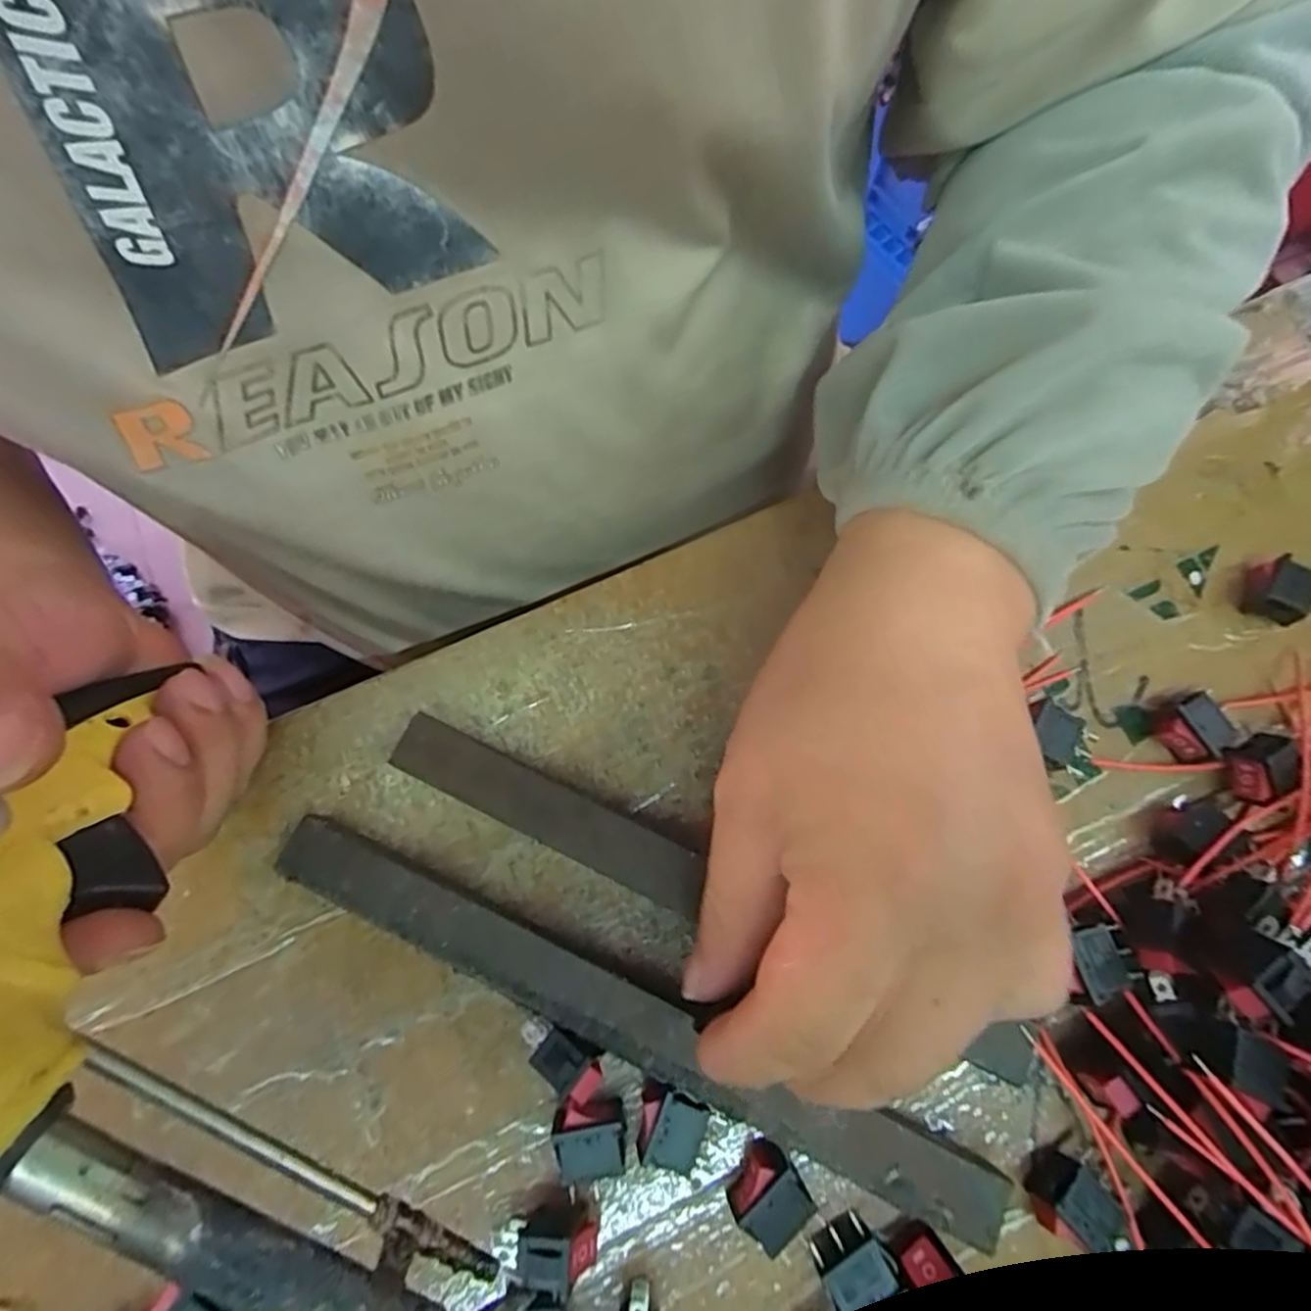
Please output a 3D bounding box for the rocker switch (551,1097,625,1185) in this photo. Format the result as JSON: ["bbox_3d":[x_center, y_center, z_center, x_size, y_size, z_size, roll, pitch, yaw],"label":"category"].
[{"bbox_3d":[-0.019,0.143,0.211,0.021,0.013,0.021,-8,74,-3],"label":"rocker switch"}]

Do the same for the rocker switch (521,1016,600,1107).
[{"bbox_3d":[-0.029,0.121,0.214,0.026,0.021,0.014,34,76,9],"label":"rocker switch"}]

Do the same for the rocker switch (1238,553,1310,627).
[{"bbox_3d":[0.227,-0.024,0.257,0.017,0.014,0.019,34,76,8],"label":"rocker switch"}]

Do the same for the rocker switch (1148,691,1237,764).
[{"bbox_3d":[0.186,0.027,0.245,0.019,0.014,0.022,-25,76,-8],"label":"rocker switch"}]

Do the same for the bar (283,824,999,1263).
[{"bbox_3d":[-0.010,0.109,0.215,0.232,0.018,0.022,25,75,6],"label":"bar"}]

